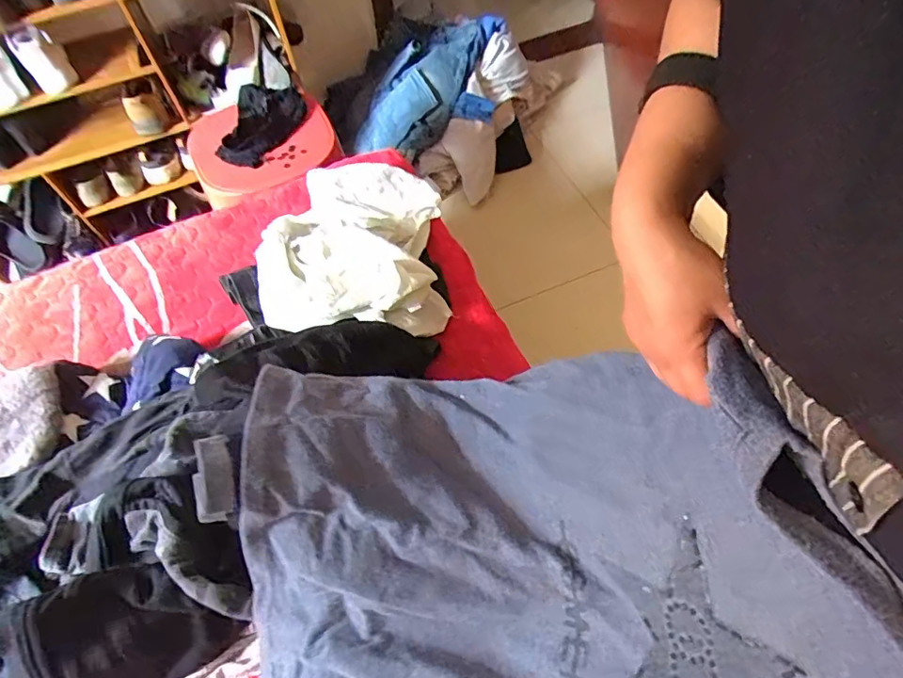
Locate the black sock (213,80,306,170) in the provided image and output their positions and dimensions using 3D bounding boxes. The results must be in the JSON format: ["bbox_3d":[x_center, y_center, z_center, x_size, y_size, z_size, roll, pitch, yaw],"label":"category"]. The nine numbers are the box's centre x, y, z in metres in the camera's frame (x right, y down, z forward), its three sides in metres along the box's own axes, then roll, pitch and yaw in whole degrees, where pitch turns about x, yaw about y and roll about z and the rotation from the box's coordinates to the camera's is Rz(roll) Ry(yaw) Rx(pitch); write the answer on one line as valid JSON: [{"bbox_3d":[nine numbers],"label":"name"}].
[{"bbox_3d":[-0.392,-0.448,1.083,0.116,0.064,0.225,17,62,13],"label":"black sock"}]

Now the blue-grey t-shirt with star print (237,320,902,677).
[{"bbox_3d":[0.042,0.168,0.352,0.406,0.264,0.344,2,60,4],"label":"blue-grey t-shirt with star print"}]

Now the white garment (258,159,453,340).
[{"bbox_3d":[-0.160,-0.162,0.853,0.282,0.109,0.374,-6,59,0],"label":"white garment"}]

